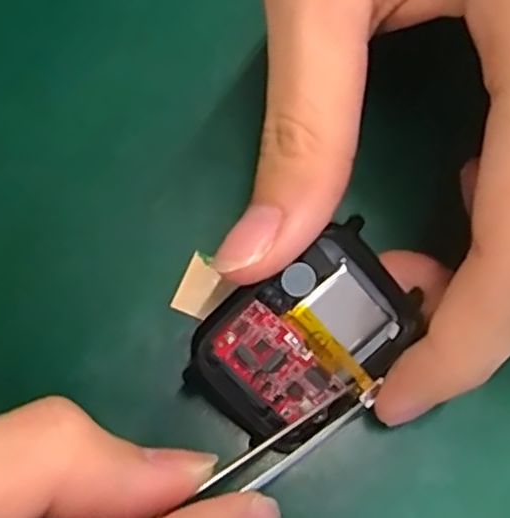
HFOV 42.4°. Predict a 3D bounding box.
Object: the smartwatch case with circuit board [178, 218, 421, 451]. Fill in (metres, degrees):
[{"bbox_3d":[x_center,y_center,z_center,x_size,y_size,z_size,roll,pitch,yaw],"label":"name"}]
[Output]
[{"bbox_3d":[0.011,0.018,0.141,0.046,0.009,0.036,-39,108,0],"label":"smartwatch case with circuit board"}]

